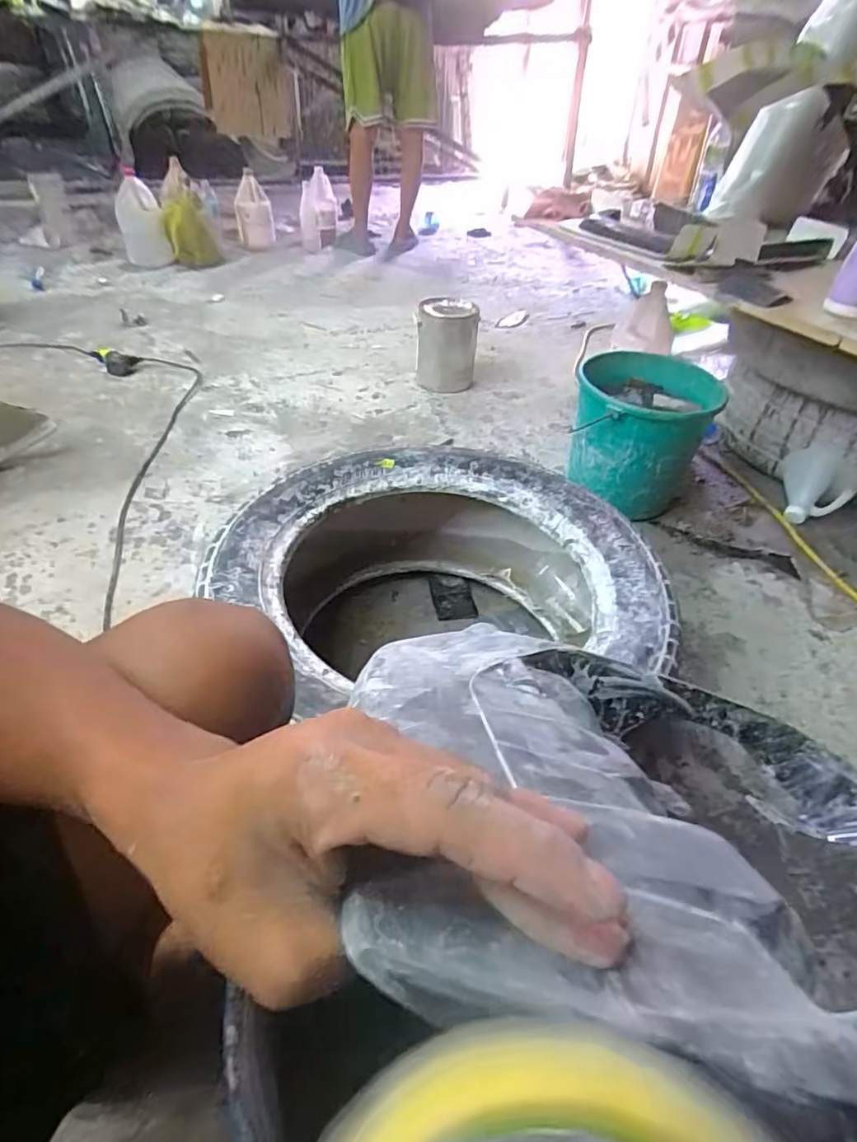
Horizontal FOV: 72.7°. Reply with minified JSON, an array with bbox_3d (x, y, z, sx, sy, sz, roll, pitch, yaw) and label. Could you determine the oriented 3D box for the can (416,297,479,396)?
[{"bbox_3d":[0.049,-0.610,1.583,0.155,0.204,0.145,2,41,-1],"label":"can"}]

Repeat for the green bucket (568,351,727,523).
[{"bbox_3d":[0.422,-0.268,1.200,0.260,0.260,0.247,18,43,17],"label":"green bucket"}]

